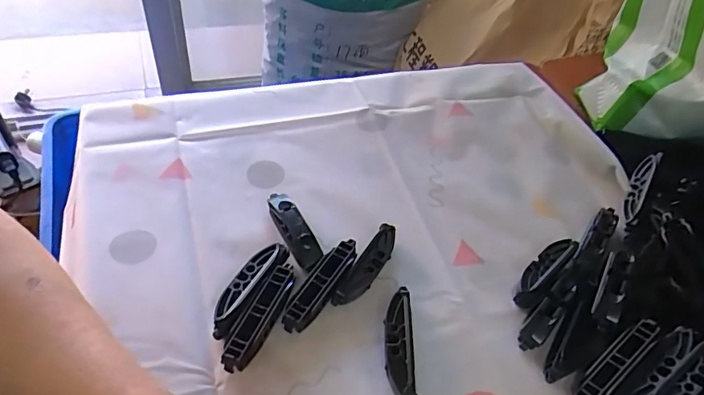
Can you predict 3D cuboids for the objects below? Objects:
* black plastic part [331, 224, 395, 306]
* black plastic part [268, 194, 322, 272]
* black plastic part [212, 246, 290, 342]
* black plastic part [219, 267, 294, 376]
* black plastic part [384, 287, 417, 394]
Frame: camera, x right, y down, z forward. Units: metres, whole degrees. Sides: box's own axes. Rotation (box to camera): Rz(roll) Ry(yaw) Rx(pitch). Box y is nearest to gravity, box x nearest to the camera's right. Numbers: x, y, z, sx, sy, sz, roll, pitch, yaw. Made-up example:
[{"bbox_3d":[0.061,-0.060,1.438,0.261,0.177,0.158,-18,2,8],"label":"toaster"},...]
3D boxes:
[{"bbox_3d":[0.013,0.051,0.373,0.018,0.016,0.079,28,52,15],"label":"black plastic part"},{"bbox_3d":[-0.046,0.021,0.386,0.019,0.018,0.074,-19,56,-23],"label":"black plastic part"},{"bbox_3d":[-0.074,0.063,0.349,0.024,0.013,0.077,25,51,12],"label":"black plastic part"},{"bbox_3d":[-0.061,0.081,0.336,0.018,0.014,0.079,22,51,10],"label":"black plastic part"},{"bbox_3d":[0.032,0.099,0.337,0.018,0.014,0.078,4,50,-5],"label":"black plastic part"}]

